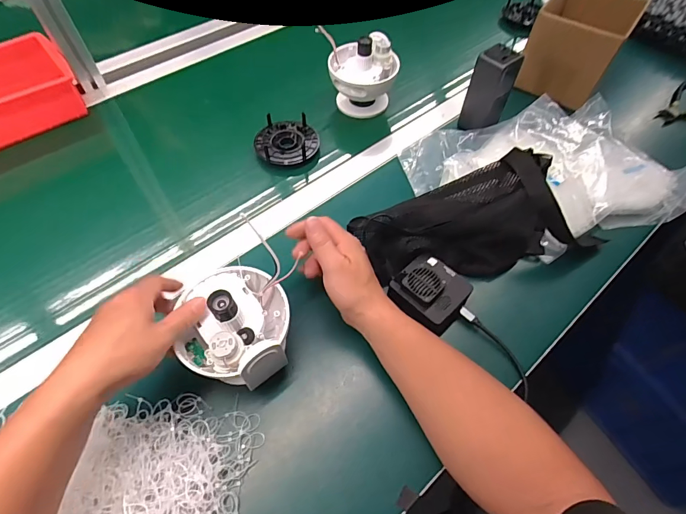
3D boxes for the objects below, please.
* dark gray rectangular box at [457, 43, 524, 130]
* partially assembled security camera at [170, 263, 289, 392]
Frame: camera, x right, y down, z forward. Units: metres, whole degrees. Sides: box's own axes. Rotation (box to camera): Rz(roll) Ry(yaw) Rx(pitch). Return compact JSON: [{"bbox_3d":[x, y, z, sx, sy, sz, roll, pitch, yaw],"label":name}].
[{"bbox_3d":[0.221,-0.250,0.599,0.052,0.127,0.053,-32,63,-21],"label":"dark gray rectangular box"},{"bbox_3d":[-0.110,0.066,0.397,0.106,0.082,0.119,-6,60,-6],"label":"partially assembled security camera"}]

